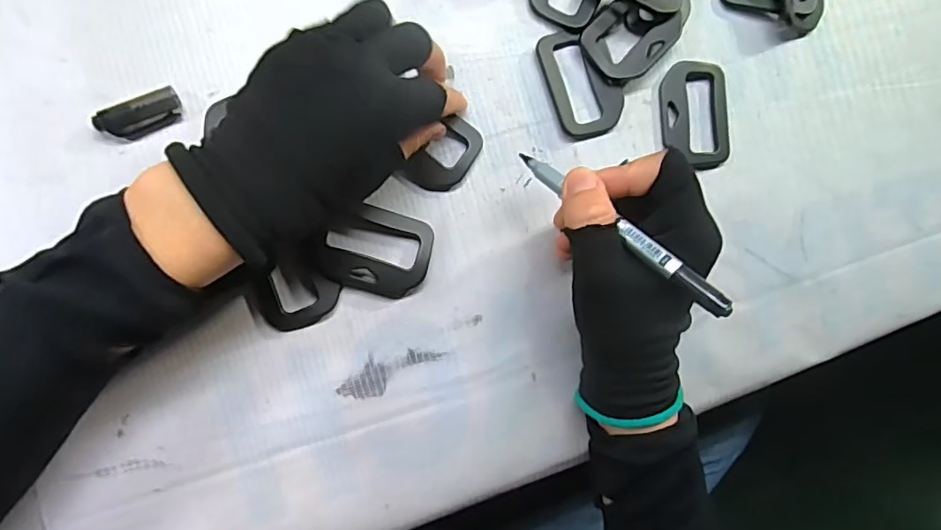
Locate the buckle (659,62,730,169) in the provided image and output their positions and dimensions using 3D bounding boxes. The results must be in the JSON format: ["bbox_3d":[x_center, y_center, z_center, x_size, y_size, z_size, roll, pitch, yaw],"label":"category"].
[{"bbox_3d":[0.134,-0.089,0.318,0.043,0.005,0.062,-6,90,-10],"label":"buckle"}]

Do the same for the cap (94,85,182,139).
[{"bbox_3d":[-0.163,-0.074,0.266,0.039,0.010,0.015,-28,93,-9],"label":"cap"}]

